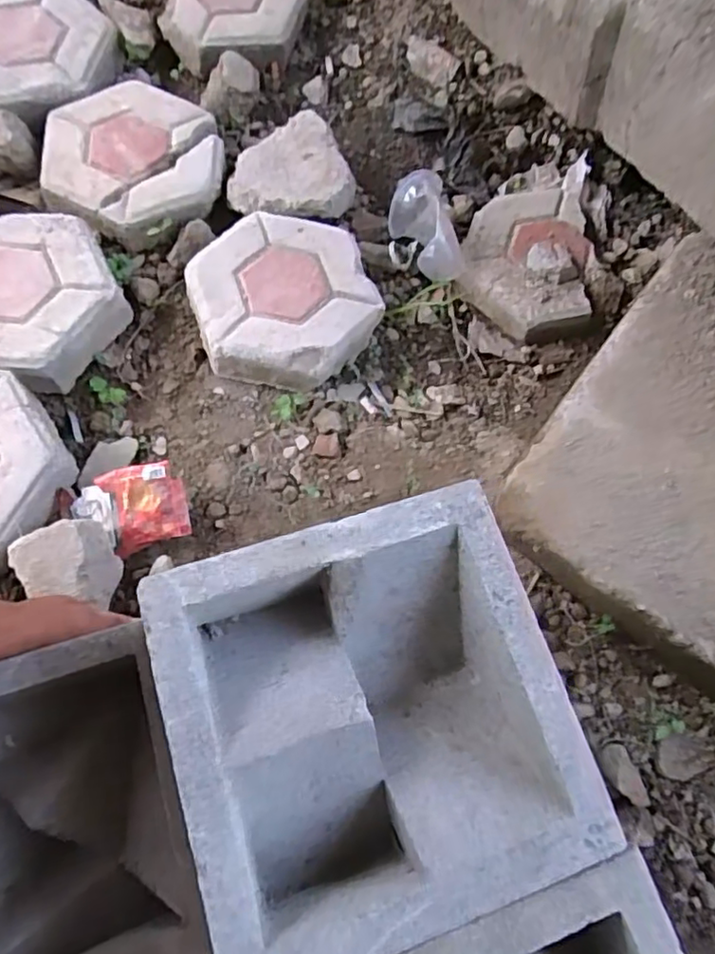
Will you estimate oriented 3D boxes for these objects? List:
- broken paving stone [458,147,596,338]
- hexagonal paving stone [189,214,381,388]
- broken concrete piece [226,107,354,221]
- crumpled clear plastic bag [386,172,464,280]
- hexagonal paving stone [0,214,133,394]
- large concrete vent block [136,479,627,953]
[{"bbox_3d":[0.216,-0.312,0.797,0.155,0.049,0.293,11,68,-3],"label":"broken paving stone"},{"bbox_3d":[-0.085,-0.202,0.721,0.204,0.060,0.214,-18,72,-14],"label":"hexagonal paving stone"},{"bbox_3d":[-0.092,-0.371,0.773,0.148,0.060,0.146,-22,73,-15],"label":"broken concrete piece"},{"bbox_3d":[0.085,-0.296,0.761,0.073,0.079,0.116,-11,70,-9],"label":"crumpled clear plastic bag"},{"bbox_3d":[-0.370,-0.192,0.689,0.200,0.057,0.216,-25,74,-16],"label":"hexagonal paving stone"},{"bbox_3d":[0.007,0.128,0.340,0.194,0.084,0.196,-15,72,-13],"label":"large concrete vent block"}]

